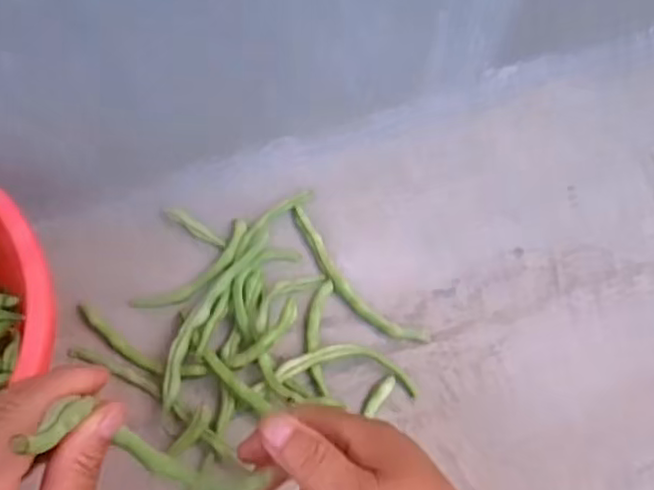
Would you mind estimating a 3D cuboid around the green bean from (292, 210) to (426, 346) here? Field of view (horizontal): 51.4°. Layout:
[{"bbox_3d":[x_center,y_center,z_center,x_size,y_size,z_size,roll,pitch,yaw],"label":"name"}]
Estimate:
[{"bbox_3d":[0.019,0.029,0.613,0.033,0.010,0.175,-33,63,-25],"label":"green bean"}]

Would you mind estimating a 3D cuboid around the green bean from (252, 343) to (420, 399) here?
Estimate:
[{"bbox_3d":[0.007,0.102,0.552,0.130,0.021,0.039,-2,55,-6],"label":"green bean"}]

